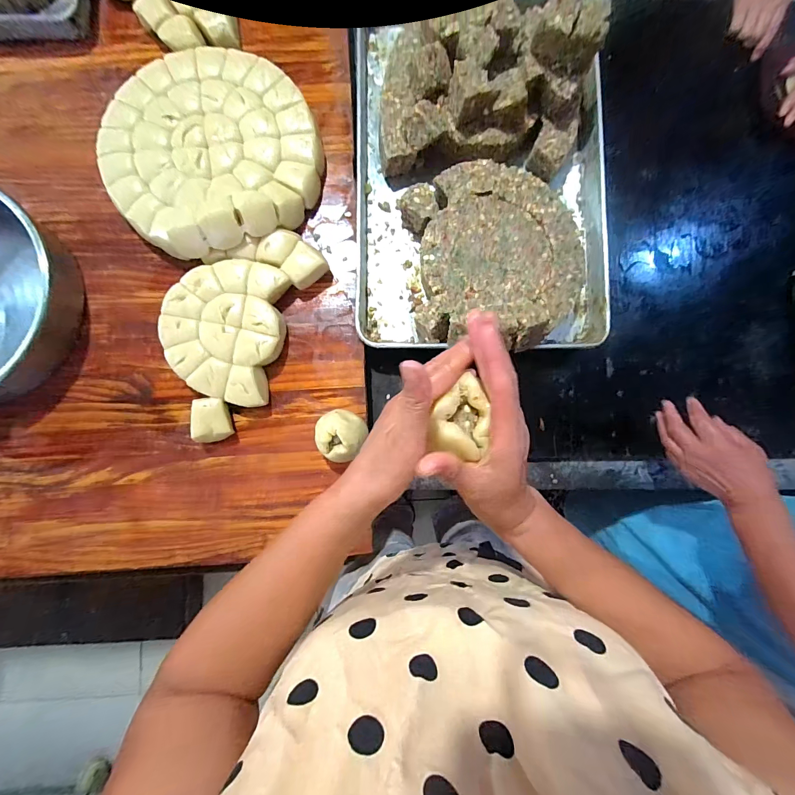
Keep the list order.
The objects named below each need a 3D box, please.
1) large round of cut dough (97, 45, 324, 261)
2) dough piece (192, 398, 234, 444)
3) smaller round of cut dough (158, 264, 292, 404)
[{"bbox_3d":[-0.279,-0.374,0.542,0.304,0.069,0.307,0,85,-3],"label":"large round of cut dough"},{"bbox_3d":[-0.269,0.033,0.530,0.045,0.041,0.063,-10,87,-3],"label":"dough piece"},{"bbox_3d":[-0.257,-0.098,0.542,0.166,0.042,0.202,6,86,-2],"label":"smaller round of cut dough"}]

